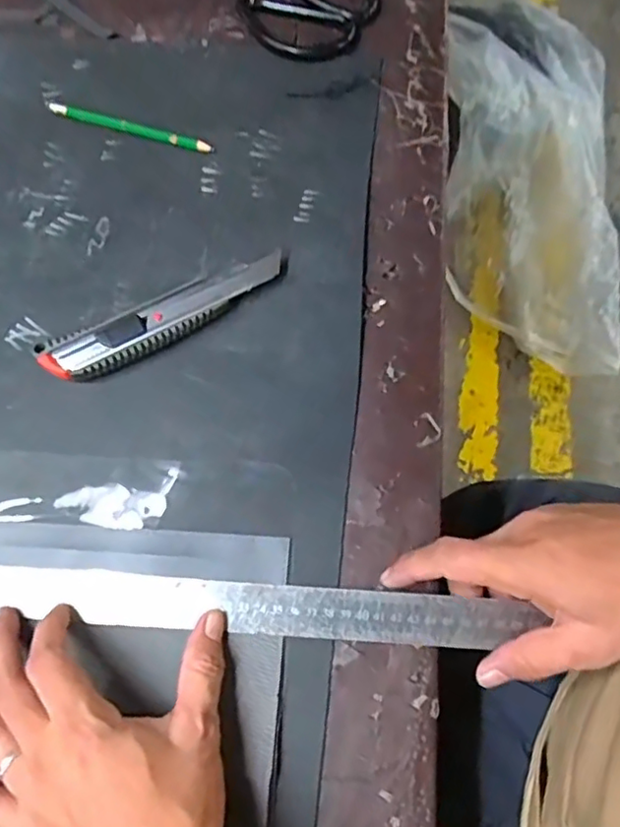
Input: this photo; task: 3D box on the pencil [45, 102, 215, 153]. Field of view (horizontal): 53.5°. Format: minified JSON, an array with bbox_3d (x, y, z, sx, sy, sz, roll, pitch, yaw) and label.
[{"bbox_3d":[-0.141,-0.223,0.477,0.139,0.011,0.013,20,73,8],"label":"pencil"}]

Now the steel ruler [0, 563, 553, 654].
[{"bbox_3d":[-0.120,0.110,0.365,0.485,0.005,0.030,4,72,2],"label":"steel ruler"}]

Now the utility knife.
[{"bbox_3d":[-0.096,-0.064,0.415,0.168,0.017,0.035,-25,72,-7],"label":"utility knife"}]

